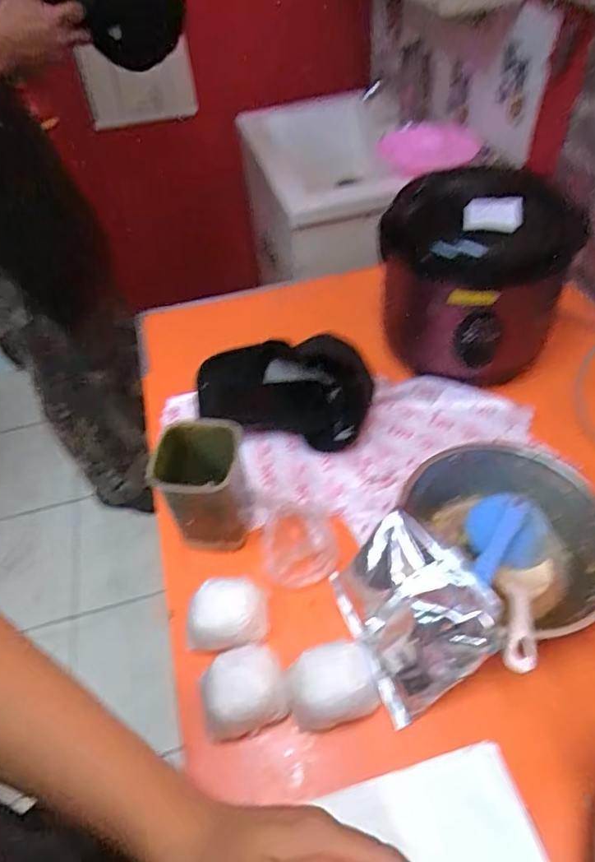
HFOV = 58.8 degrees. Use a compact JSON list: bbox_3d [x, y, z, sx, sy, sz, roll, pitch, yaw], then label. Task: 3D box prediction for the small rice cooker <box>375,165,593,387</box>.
[{"bbox_3d":[0.241,-0.215,0.776,0.216,0.252,0.204,-5,49,2],"label":"small rice cooker"}]

